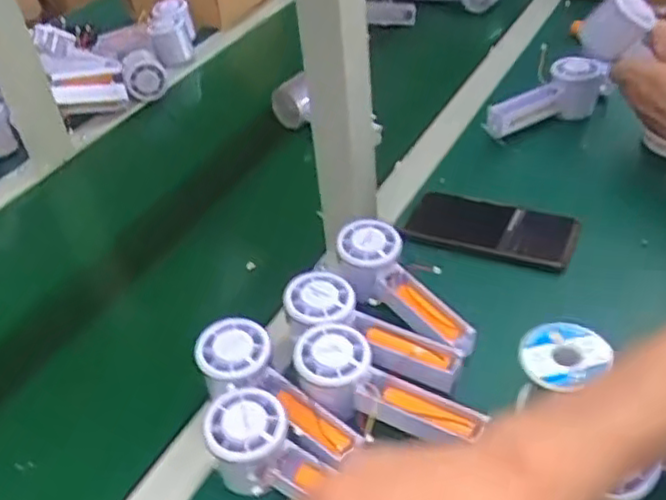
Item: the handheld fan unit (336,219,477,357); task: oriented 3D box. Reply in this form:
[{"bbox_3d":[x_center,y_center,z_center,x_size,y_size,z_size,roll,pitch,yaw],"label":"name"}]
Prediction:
[{"bbox_3d":[0.060,0.034,0.587,0.060,0.036,0.154,-32,63,-28],"label":"handheld fan unit"}]

